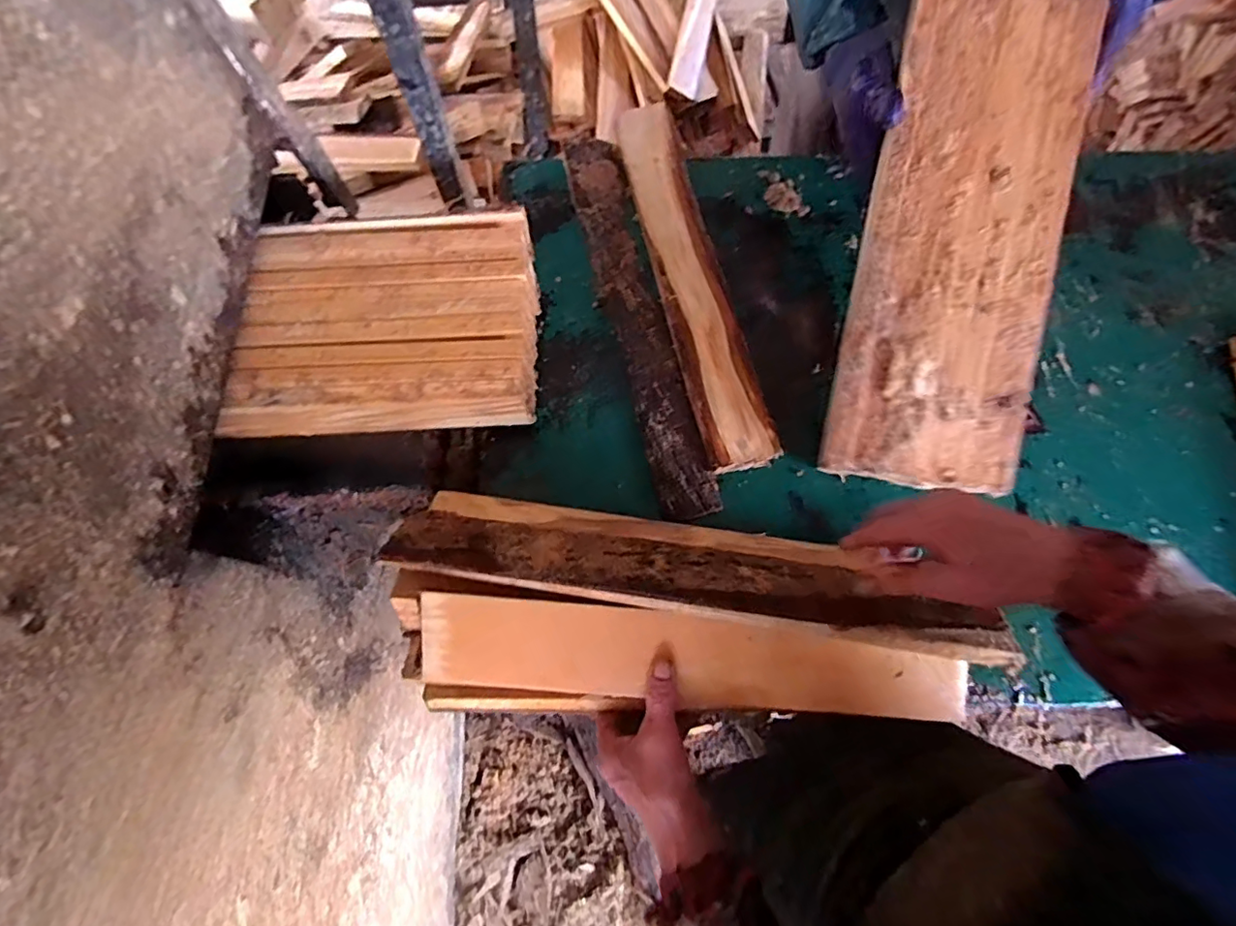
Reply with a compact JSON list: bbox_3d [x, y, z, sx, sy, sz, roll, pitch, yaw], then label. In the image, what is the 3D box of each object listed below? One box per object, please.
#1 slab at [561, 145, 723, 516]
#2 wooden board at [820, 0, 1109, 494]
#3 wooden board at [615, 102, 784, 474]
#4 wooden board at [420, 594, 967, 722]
[{"bbox_3d":[0.022,-0.173,0.640,0.071,0.022,0.486,-13,72,-5],"label":"slab"},{"bbox_3d":[0.313,-0.225,0.504,0.165,0.017,0.490,9,93,9],"label":"wooden board"},{"bbox_3d":[0.081,-0.231,0.657,0.074,0.019,0.505,-12,72,-5],"label":"wooden board"},{"bbox_3d":[0.061,0.164,0.466,0.442,0.011,0.076,4,93,0],"label":"wooden board"}]

